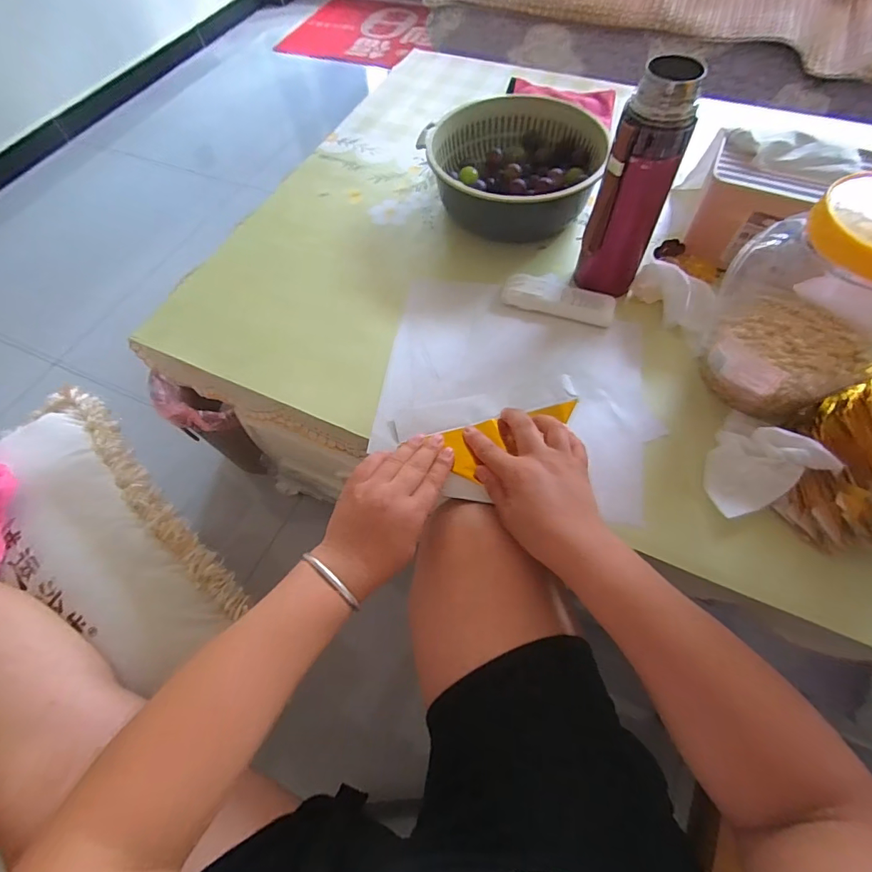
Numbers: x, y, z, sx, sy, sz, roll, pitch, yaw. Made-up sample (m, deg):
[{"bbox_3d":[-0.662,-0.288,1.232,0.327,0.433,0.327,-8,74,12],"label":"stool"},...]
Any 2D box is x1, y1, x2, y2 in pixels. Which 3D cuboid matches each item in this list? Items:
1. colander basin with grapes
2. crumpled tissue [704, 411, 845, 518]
[{"bbox_3d":[0.115,-0.359,0.605,0.213,0.083,0.188,-30,64,-13],"label":"colander basin with grapes"},{"bbox_3d":[0.278,0.016,0.405,0.090,0.043,0.086,-18,61,-7],"label":"crumpled tissue"}]

